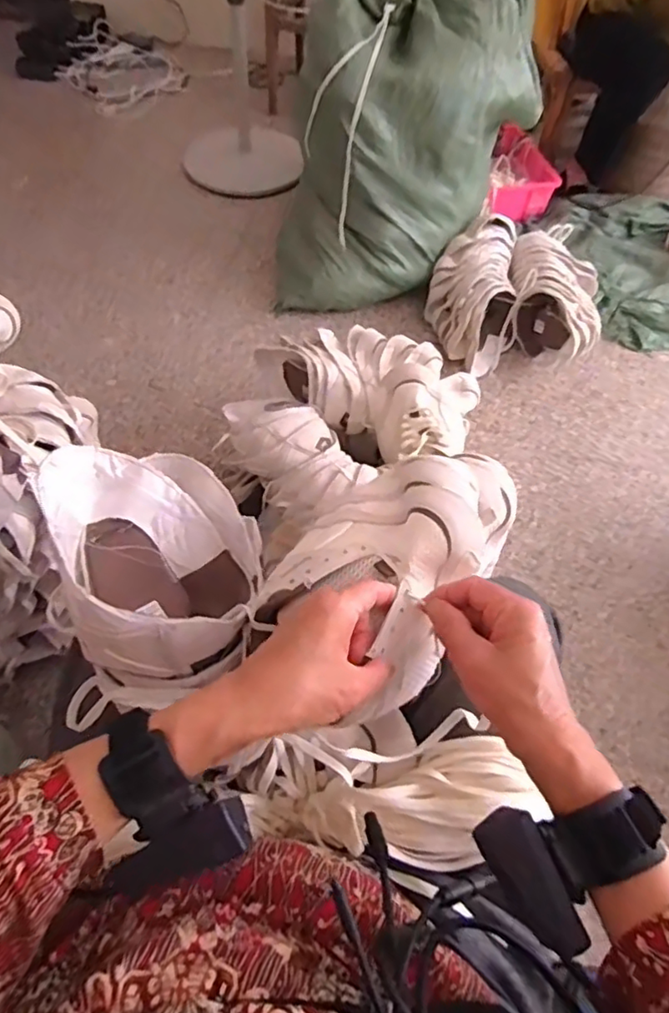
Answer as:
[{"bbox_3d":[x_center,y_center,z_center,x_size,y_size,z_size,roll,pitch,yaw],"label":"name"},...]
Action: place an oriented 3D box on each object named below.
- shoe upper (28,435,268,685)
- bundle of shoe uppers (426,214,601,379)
[{"bbox_3d":[-0.135,0.035,0.462,0.133,0.103,0.192,-17,60,-14],"label":"shoe upper"},{"bbox_3d":[0.424,-0.495,1.355,0.395,0.151,0.387,5,57,0],"label":"bundle of shoe uppers"}]

